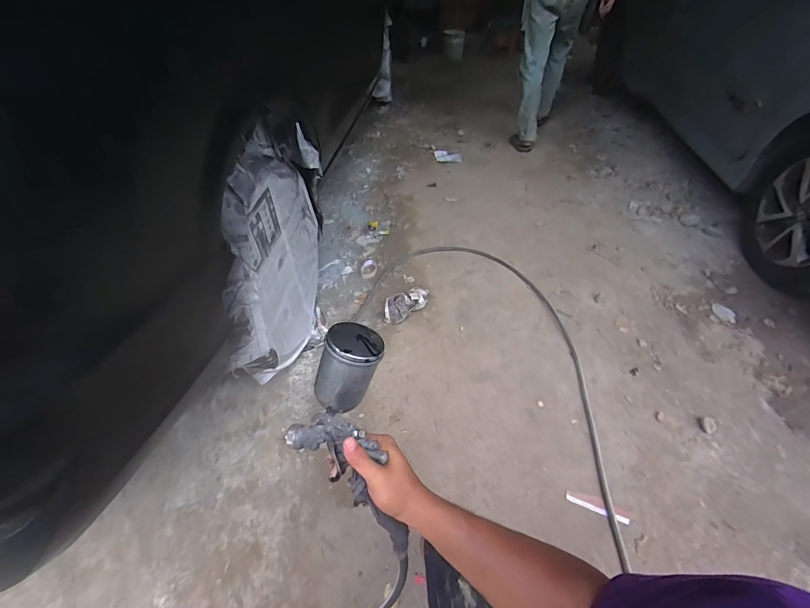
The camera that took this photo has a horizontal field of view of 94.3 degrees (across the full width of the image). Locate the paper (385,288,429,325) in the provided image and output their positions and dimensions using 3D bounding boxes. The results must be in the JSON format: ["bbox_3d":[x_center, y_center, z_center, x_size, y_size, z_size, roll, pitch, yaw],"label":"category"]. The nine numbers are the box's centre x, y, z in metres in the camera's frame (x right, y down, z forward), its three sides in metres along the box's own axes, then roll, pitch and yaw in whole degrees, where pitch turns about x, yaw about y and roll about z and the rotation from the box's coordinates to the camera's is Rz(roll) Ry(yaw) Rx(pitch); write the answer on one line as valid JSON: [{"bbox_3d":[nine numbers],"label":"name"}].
[{"bbox_3d":[0.009,0.004,1.372,0.199,0.079,0.096,-25,50,-21],"label":"paper"}]

